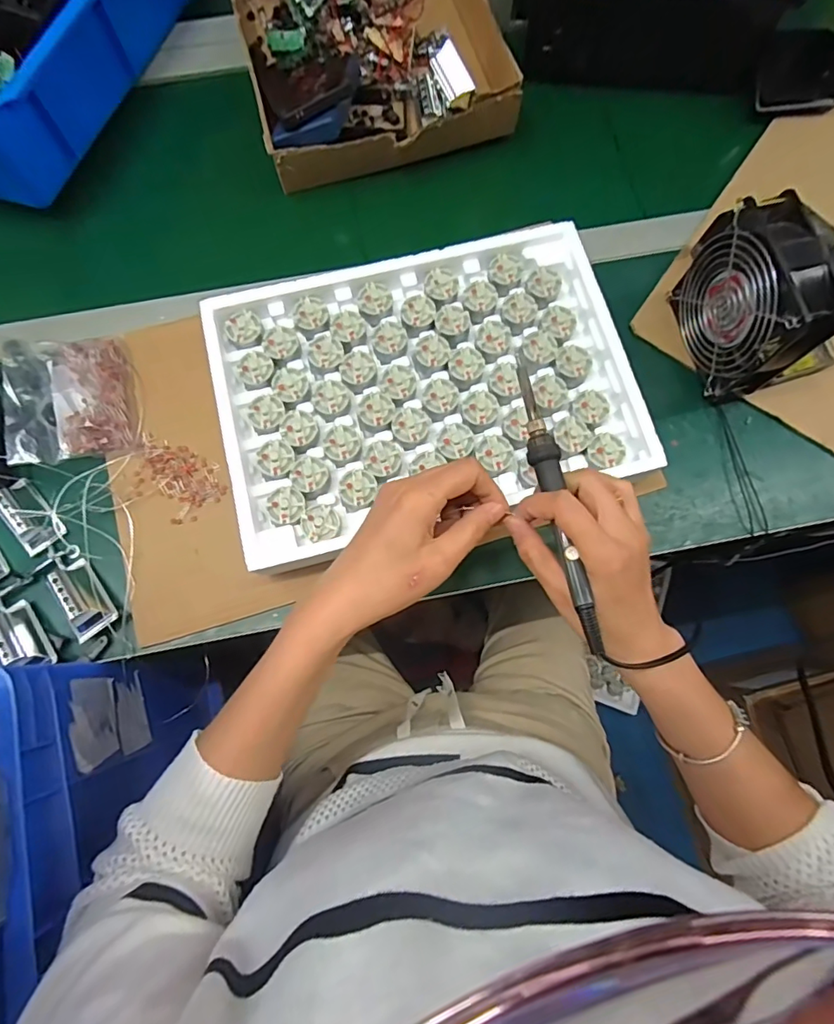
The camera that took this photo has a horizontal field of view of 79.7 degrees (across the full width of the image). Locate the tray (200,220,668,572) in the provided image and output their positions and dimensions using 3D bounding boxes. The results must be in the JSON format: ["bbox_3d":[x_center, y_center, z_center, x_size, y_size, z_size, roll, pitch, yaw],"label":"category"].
[{"bbox_3d":[0.006,-0.108,0.447,0.337,0.057,0.237,-15,76,-3],"label":"tray"}]

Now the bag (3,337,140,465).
[{"bbox_3d":[-0.313,-0.104,0.453,0.097,0.043,0.126,-14,76,-3],"label":"bag"}]

